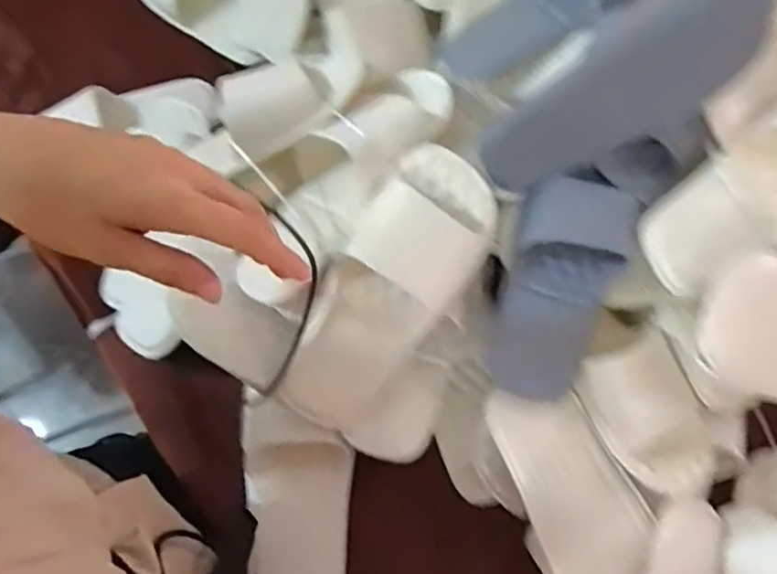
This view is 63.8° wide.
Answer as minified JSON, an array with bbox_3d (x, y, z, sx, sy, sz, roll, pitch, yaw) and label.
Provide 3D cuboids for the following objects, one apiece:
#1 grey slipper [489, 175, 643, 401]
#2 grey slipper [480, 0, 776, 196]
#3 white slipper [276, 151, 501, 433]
[{"bbox_3d":[0.149,0.005,0.564,0.092,0.059,0.199,19,104,6],"label":"grey slipper"},{"bbox_3d":[0.192,-0.173,0.535,0.236,0.094,0.065,-33,33,26],"label":"grey slipper"},{"bbox_3d":[-0.002,0.005,0.544,0.101,0.065,0.251,30,94,-4],"label":"white slipper"}]

